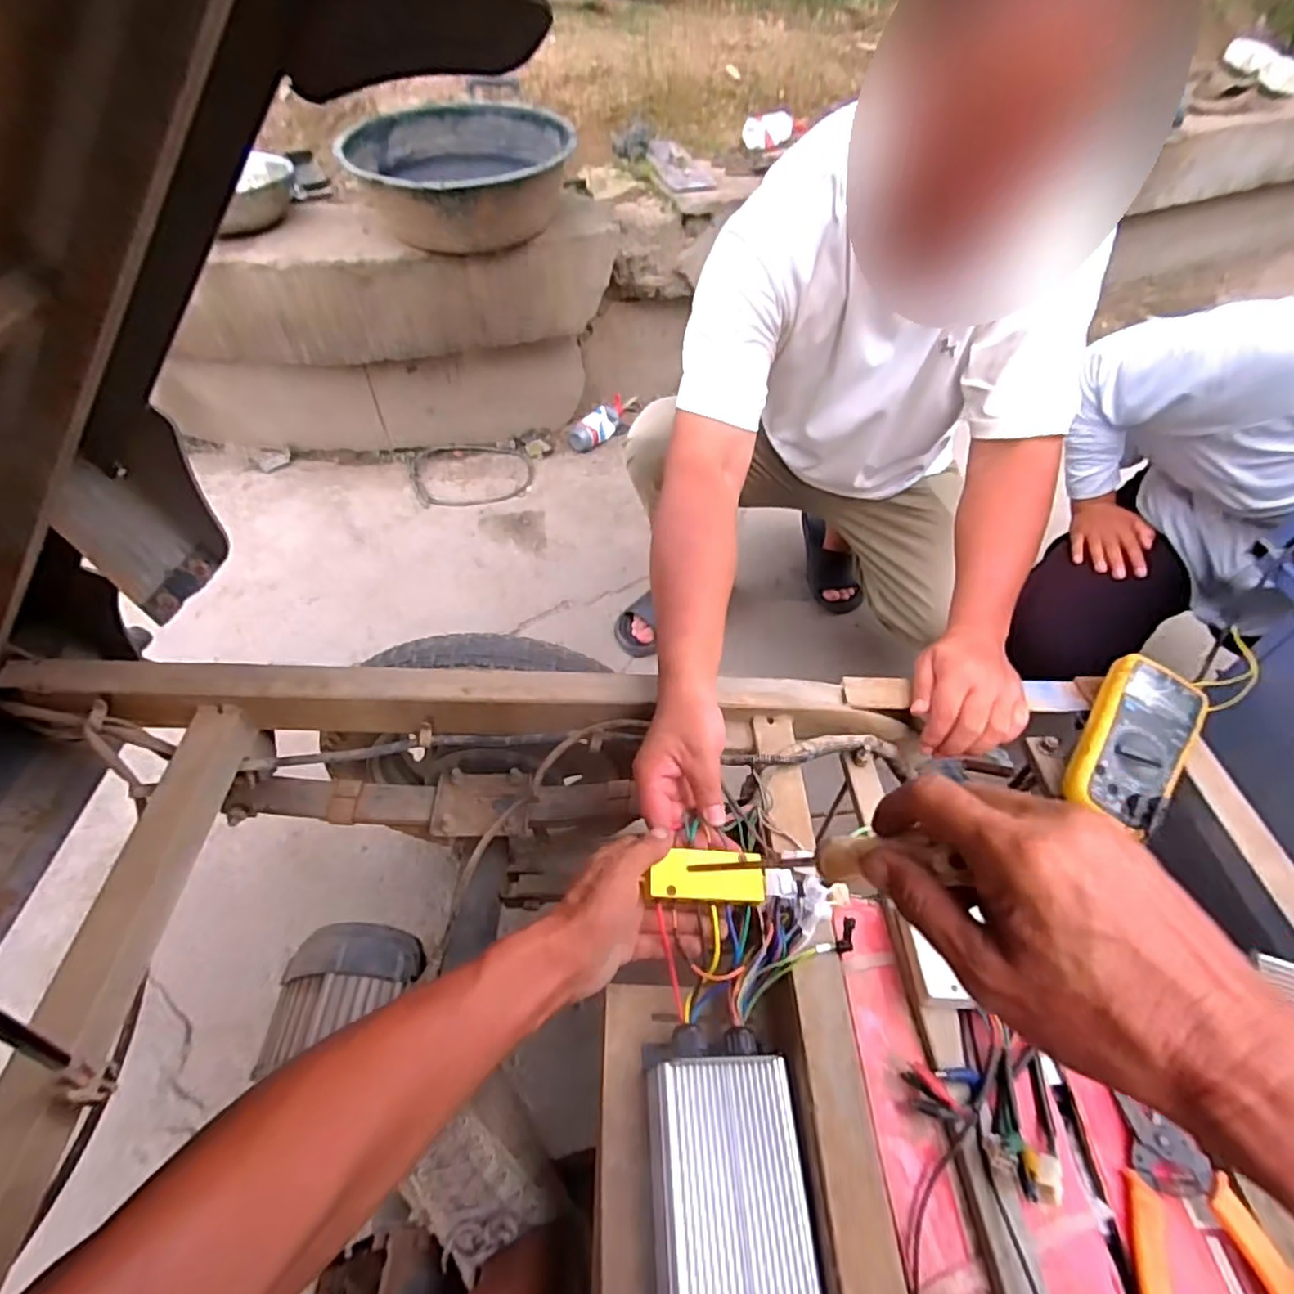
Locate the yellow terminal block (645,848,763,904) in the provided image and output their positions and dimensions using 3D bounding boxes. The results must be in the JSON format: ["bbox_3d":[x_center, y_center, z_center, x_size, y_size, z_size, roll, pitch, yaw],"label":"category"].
[{"bbox_3d":[0.049,0.181,0.509,0.092,0.020,0.039,6,70,-14],"label":"yellow terminal block"}]

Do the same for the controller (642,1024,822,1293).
[{"bbox_3d":[0.053,0.360,0.424,0.099,0.050,0.187,-1,53,-3],"label":"controller"}]

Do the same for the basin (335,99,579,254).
[{"bbox_3d":[-0.372,-0.963,1.334,0.420,0.164,0.394,1,53,-1],"label":"basin"}]

